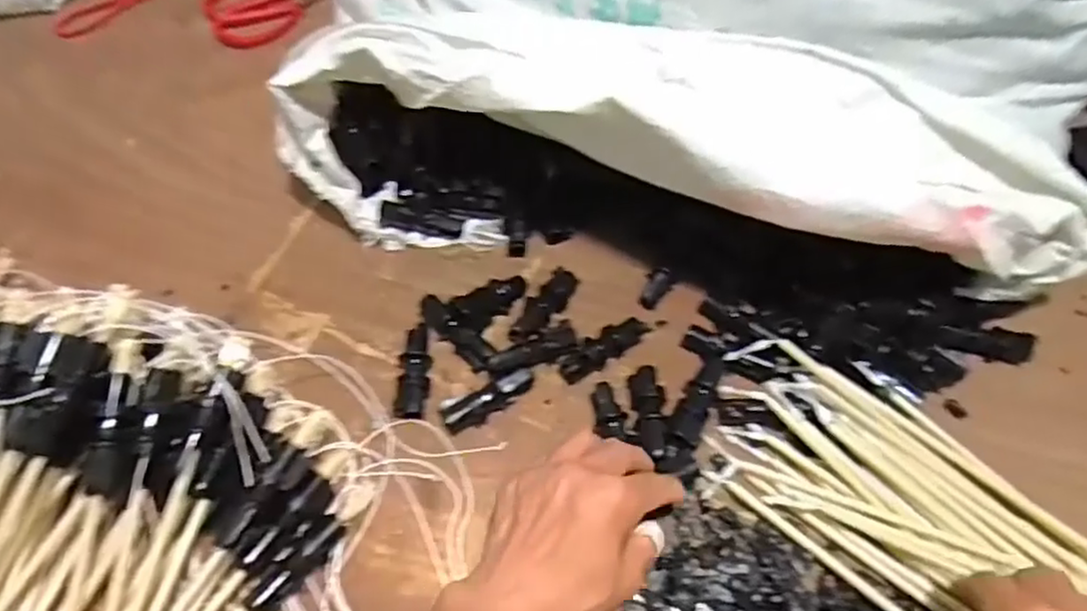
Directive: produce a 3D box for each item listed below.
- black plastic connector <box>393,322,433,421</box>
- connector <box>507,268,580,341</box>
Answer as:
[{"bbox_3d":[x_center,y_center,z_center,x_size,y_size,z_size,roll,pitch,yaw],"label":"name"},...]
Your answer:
[{"bbox_3d":[-0.091,0.045,0.480,0.021,0.018,0.070,-1,60,-2],"label":"black plastic connector"},{"bbox_3d":[0.000,-0.001,0.506,0.022,0.019,0.070,30,63,15],"label":"connector"}]

